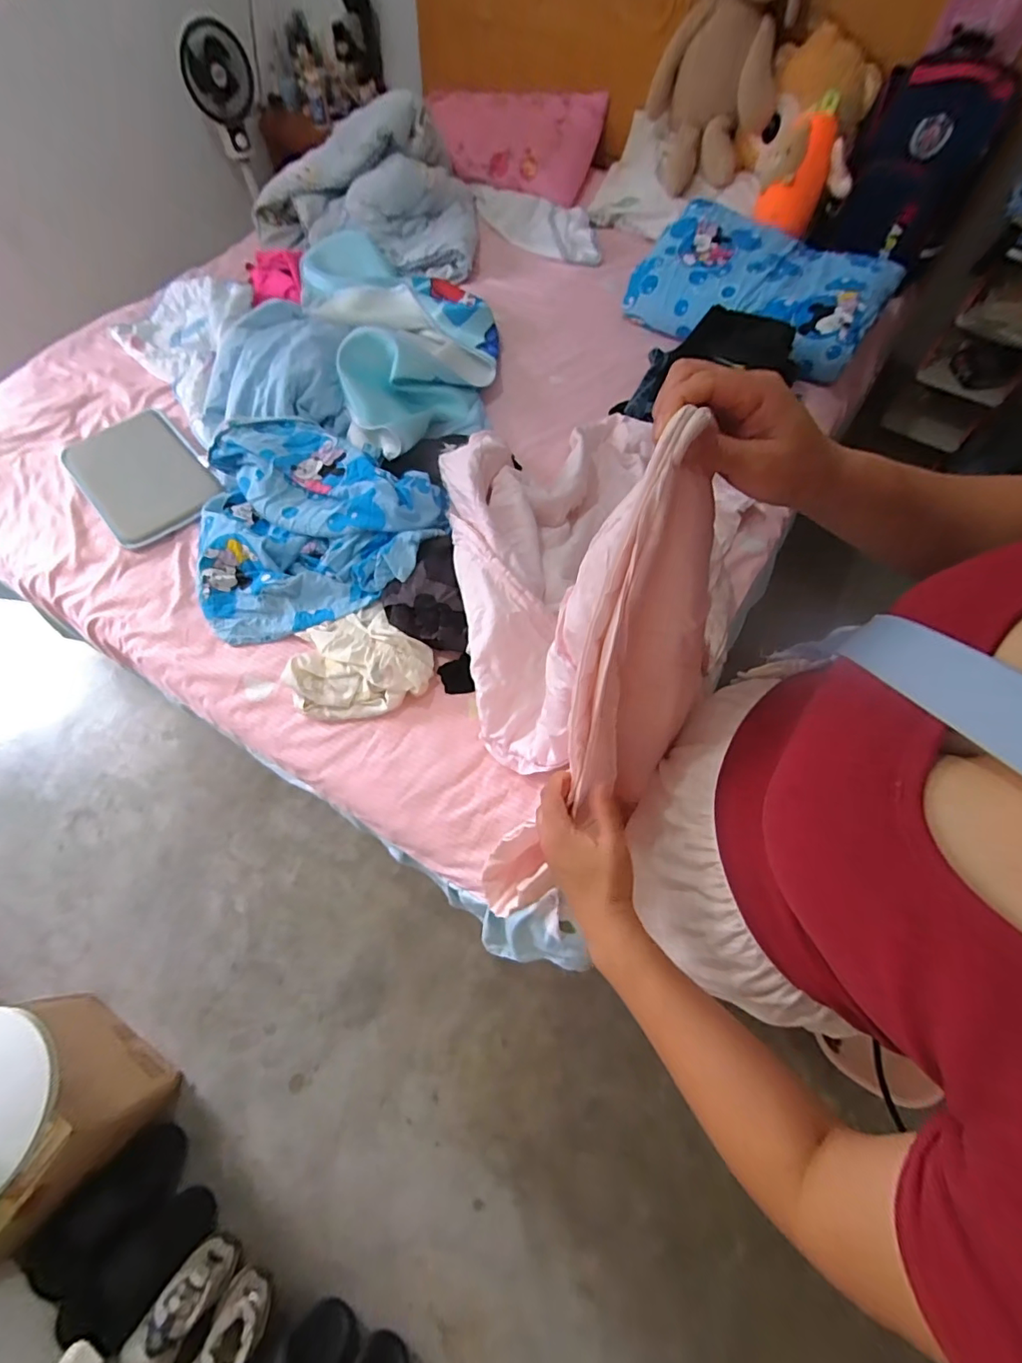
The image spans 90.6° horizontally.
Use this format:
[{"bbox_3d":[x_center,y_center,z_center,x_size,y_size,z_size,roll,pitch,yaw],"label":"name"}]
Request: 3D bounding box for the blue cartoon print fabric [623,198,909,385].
[{"bbox_3d":[0.626,-0.987,1.273,0.564,0.140,0.394,33,70,14],"label":"blue cartoon print fabric"}]

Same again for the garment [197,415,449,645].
[{"bbox_3d":[-0.368,-0.325,0.969,0.469,0.108,0.459,-9,66,-4],"label":"garment"}]

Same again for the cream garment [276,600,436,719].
[{"bbox_3d":[-0.262,-0.038,0.865,0.235,0.055,0.193,-16,66,-8],"label":"cream garment"}]

